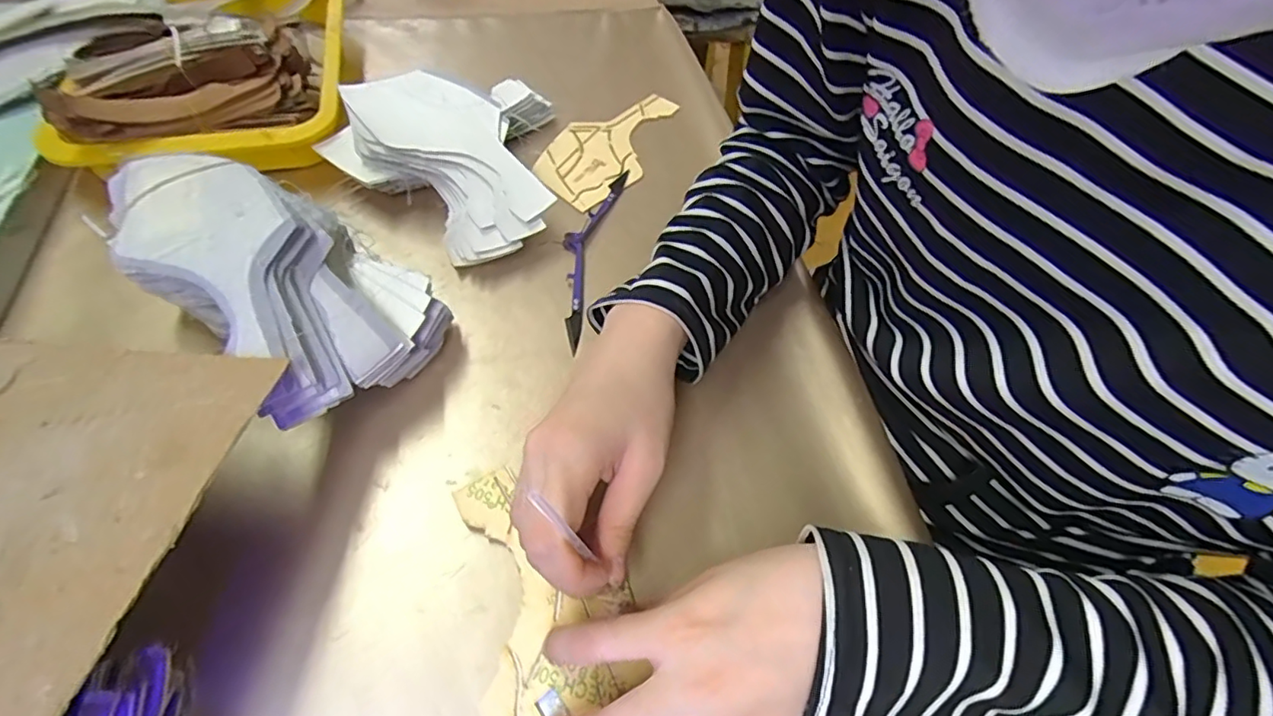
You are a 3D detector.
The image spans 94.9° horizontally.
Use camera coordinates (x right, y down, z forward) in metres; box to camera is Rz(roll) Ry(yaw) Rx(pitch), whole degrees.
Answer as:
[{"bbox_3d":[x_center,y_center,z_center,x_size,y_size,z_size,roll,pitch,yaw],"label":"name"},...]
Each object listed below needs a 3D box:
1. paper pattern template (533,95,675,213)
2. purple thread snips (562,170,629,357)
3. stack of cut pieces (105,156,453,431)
[{"bbox_3d":[-0.017,-0.187,0.510,0.084,0.006,0.160,40,61,20],"label":"paper pattern template"},{"bbox_3d":[-0.039,-0.082,0.434,0.031,0.009,0.177,11,56,2],"label":"purple thread snips"},{"bbox_3d":[-0.204,-0.043,0.342,0.169,0.093,0.110,35,60,18],"label":"stack of cut pieces"}]

